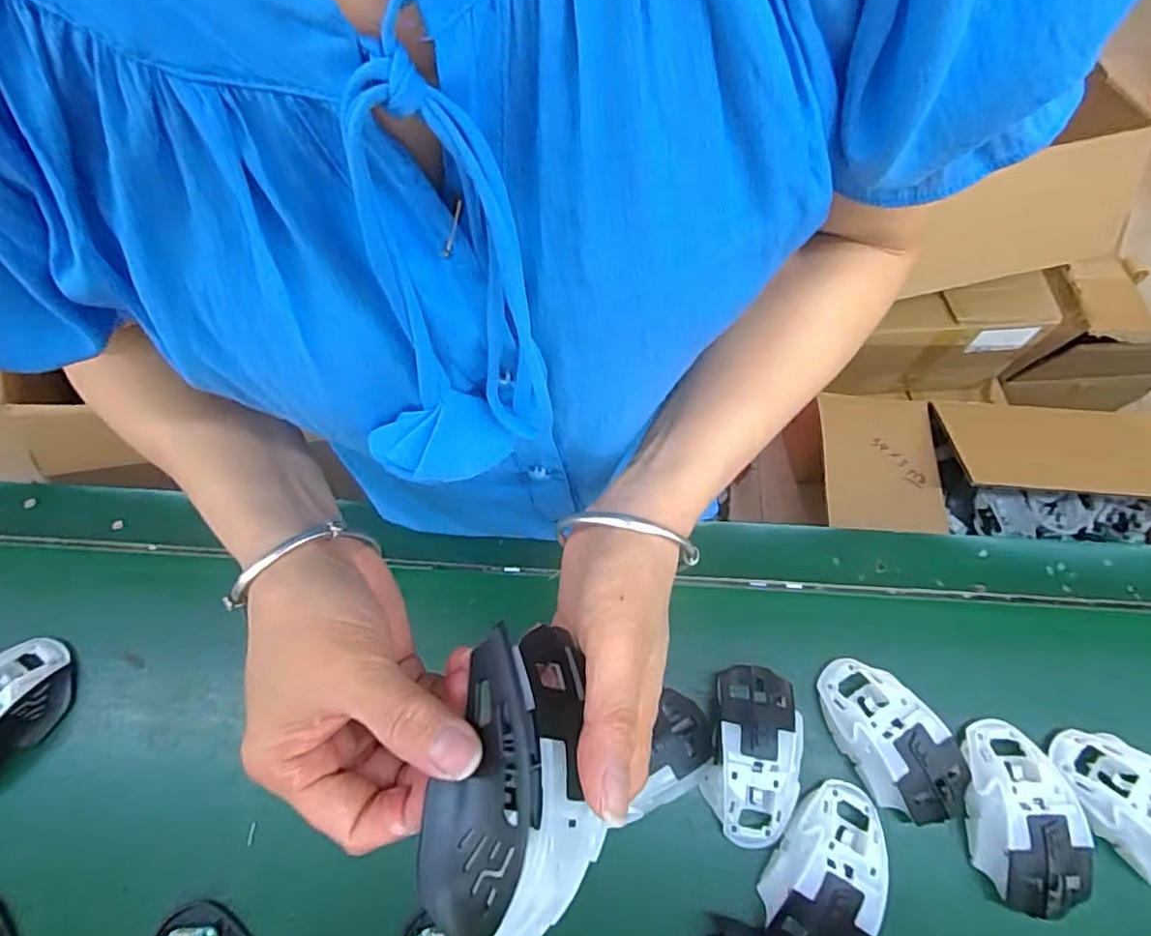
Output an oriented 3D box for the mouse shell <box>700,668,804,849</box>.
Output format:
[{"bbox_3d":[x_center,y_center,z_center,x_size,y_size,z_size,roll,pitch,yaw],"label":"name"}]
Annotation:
[{"bbox_3d":[0.126,0.202,0.425,0.064,0.029,0.115,13,66,8],"label":"mouse shell"}]

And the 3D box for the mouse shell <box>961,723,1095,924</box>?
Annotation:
[{"bbox_3d":[0.304,0.236,0.407,0.062,0.035,0.113,2,65,3],"label":"mouse shell"}]

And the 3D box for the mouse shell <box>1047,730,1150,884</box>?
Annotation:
[{"bbox_3d":[0.380,0.229,0.398,0.059,0.031,0.106,-36,69,-14],"label":"mouse shell"}]

